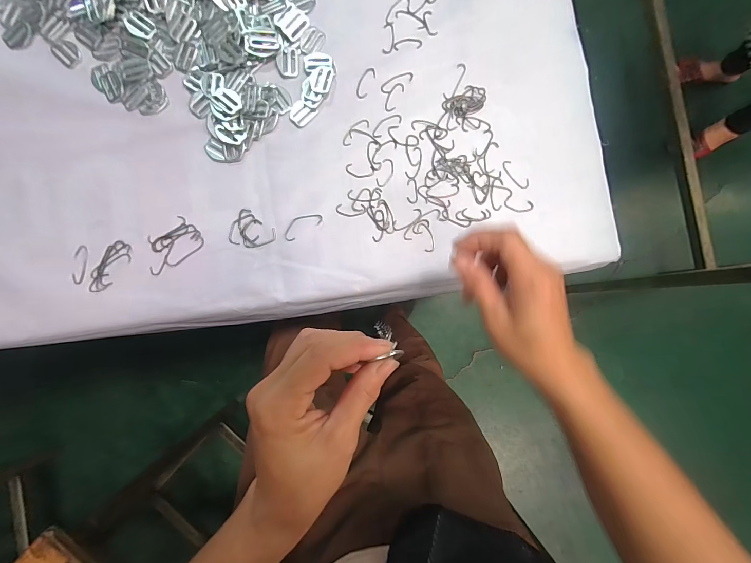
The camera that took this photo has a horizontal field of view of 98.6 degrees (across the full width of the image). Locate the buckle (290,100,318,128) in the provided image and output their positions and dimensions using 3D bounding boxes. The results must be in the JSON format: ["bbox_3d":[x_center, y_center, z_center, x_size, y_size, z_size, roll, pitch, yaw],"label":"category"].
[{"bbox_3d":[-0.083,-0.191,0.365,0.024,0.004,0.028,40,85,1],"label":"buckle"}]

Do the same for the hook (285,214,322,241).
[{"bbox_3d":[-0.081,-0.063,0.353,0.046,0.004,0.020,-33,88,-4],"label":"hook"}]

